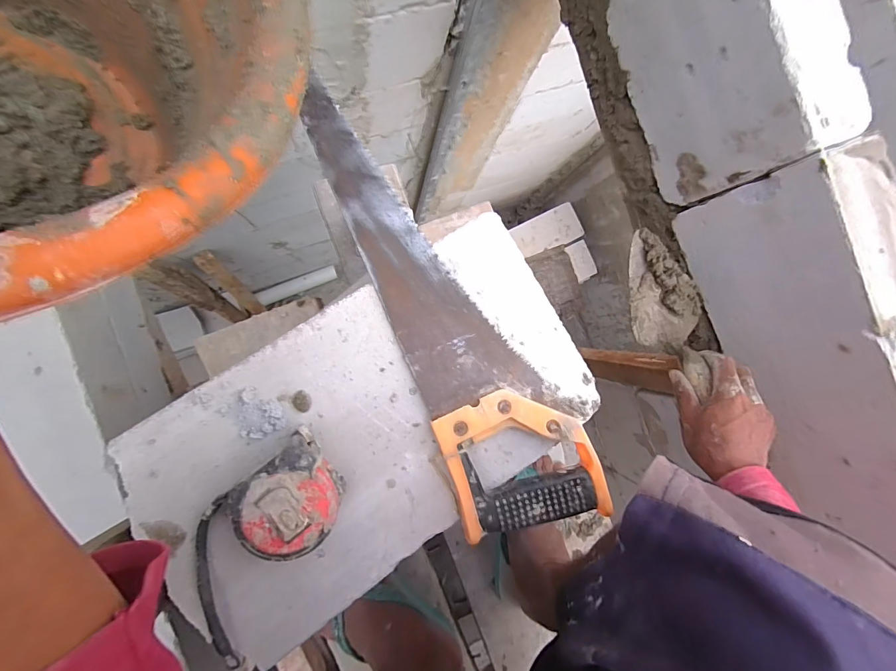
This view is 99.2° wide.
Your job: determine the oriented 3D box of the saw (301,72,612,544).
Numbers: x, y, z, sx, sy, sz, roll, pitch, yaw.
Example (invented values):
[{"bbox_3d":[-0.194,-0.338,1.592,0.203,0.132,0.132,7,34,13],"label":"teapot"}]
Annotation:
[{"bbox_3d":[0.005,-0.021,0.293,0.113,0.021,0.371,-25,94,-9],"label":"saw"}]

